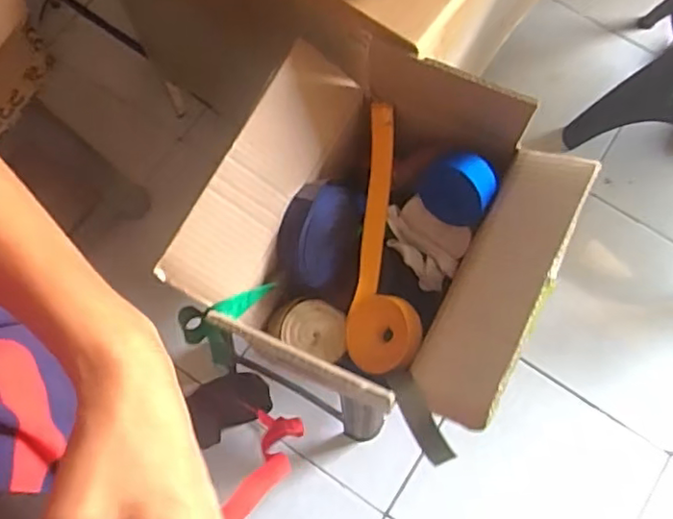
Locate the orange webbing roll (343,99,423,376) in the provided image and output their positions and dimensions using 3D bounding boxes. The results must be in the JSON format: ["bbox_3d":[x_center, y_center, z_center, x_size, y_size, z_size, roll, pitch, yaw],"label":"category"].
[{"bbox_3d":[0.060,-0.019,0.719,0.077,0.084,0.294,6,74,1],"label":"orange webbing roll"}]

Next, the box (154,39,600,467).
[{"bbox_3d":[0.045,-0.024,0.678,0.333,0.187,0.312,29,75,7],"label":"box"}]

